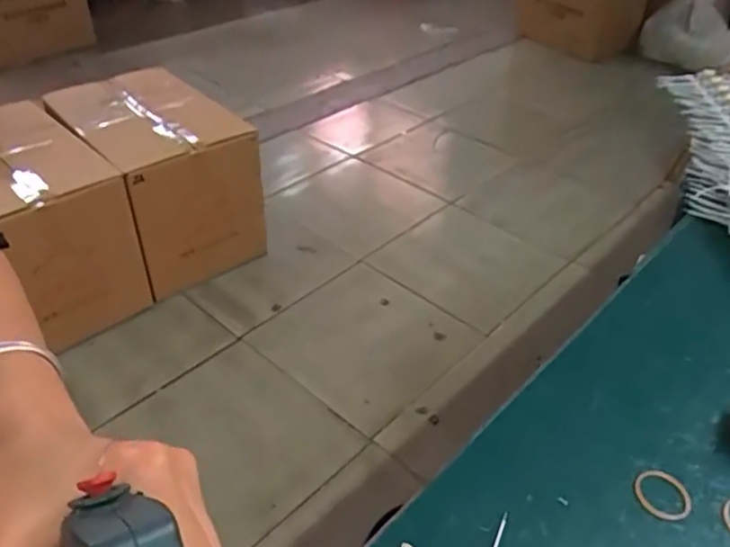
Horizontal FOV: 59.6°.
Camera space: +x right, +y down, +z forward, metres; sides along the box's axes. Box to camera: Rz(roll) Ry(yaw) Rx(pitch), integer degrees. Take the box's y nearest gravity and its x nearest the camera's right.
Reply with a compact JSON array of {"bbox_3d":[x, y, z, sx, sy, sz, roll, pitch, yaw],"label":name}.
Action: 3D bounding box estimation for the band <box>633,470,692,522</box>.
[{"bbox_3d":[0.167,0.124,0.358,0.031,0.004,0.030,1,38,-1],"label":"band"}]

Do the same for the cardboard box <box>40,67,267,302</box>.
[{"bbox_3d":[-0.469,-0.221,1.538,0.333,0.368,0.390,-30,48,-34],"label":"cardboard box"}]

